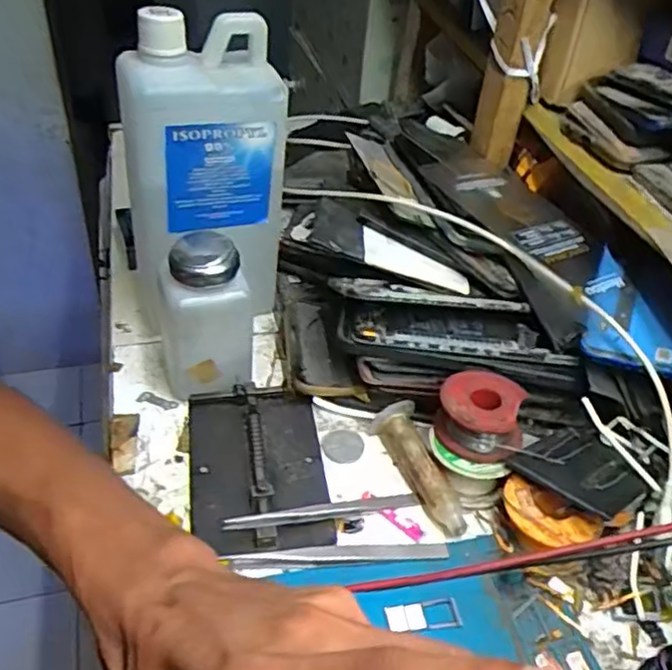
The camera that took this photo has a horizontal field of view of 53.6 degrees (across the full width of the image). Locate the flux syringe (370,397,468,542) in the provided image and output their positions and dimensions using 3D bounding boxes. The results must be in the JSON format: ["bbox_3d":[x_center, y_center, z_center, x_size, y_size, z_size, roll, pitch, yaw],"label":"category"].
[{"bbox_3d":[0.049,0.080,0.398,0.024,0.021,0.088,-10,44,-16],"label":"flux syringe"}]

